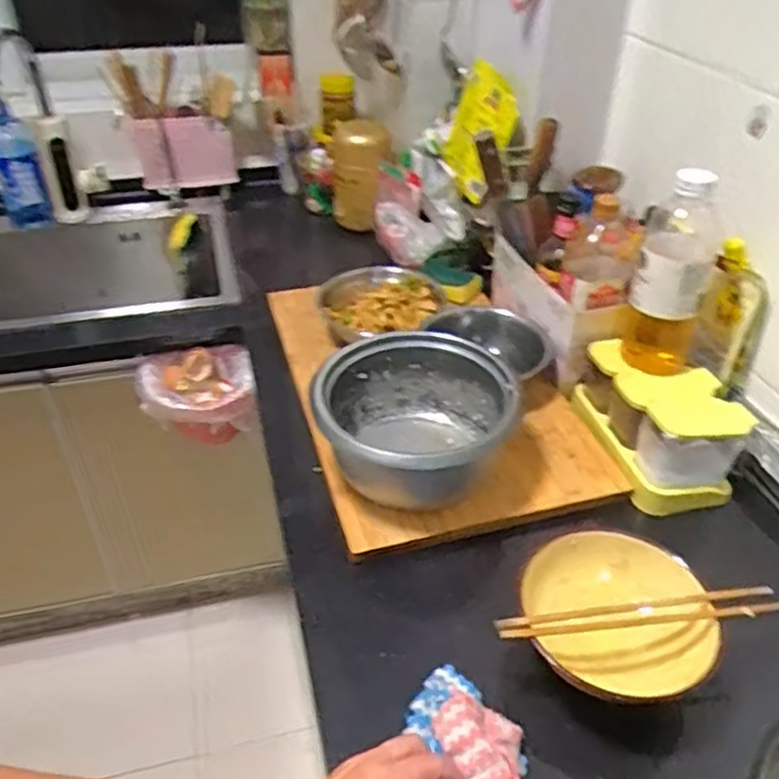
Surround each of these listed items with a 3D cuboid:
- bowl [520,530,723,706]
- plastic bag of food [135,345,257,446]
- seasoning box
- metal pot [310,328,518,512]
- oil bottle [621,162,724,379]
[{"bbox_3d":[0.213,0.222,0.675,0.163,0.070,0.171,3,39,-3],"label":"bowl"},{"bbox_3d":[-0.305,0.017,1.145,0.183,0.142,0.112,0,39,-7],"label":"plastic bag of food"},{"bbox_3d":[0.330,0.036,0.881,0.130,0.102,0.203,-2,39,-9],"label":"seasoning box"},{"bbox_3d":[0.025,0.045,0.847,0.213,0.140,0.213,3,39,-3],"label":"metal pot"},{"bbox_3d":[0.335,-0.133,0.844,0.092,0.235,0.084,17,40,14],"label":"oil bottle"}]

